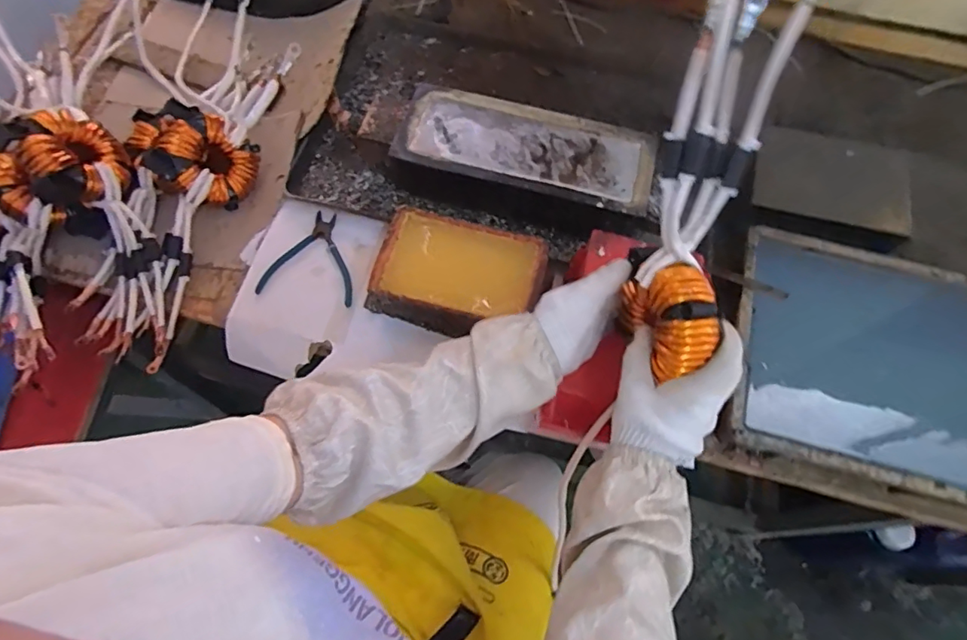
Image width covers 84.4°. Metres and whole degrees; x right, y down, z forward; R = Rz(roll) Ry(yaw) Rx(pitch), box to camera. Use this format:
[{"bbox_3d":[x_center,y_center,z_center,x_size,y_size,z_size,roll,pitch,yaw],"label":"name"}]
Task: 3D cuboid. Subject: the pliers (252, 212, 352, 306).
[{"bbox_3d":[-0.223,-0.086,0.718,0.126,0.009,0.130,11,65,2],"label":"pliers"}]

